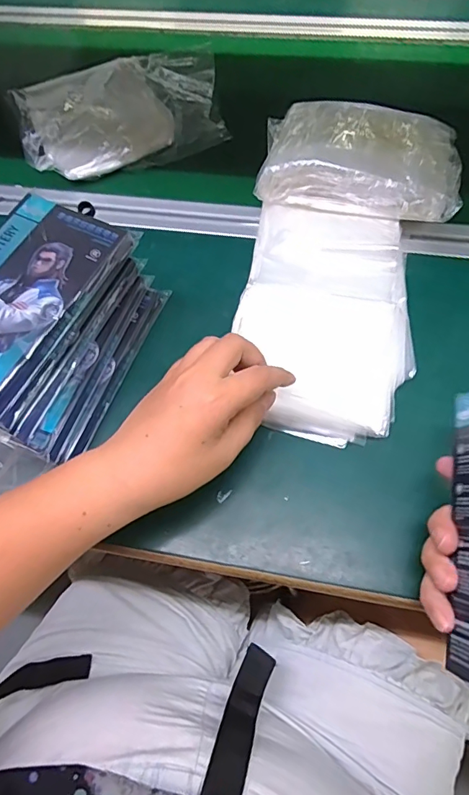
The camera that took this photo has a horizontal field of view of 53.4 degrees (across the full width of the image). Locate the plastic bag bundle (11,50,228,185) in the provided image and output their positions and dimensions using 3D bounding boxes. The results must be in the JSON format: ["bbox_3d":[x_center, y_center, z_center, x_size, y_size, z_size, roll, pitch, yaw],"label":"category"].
[{"bbox_3d":[-0.124,-0.311,0.502,0.219,0.057,0.159,-14,64,-4],"label":"plastic bag bundle"}]

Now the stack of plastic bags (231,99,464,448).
[{"bbox_3d":[0.096,-0.131,0.402,0.169,0.059,0.341,11,65,8],"label":"stack of plastic bags"}]

